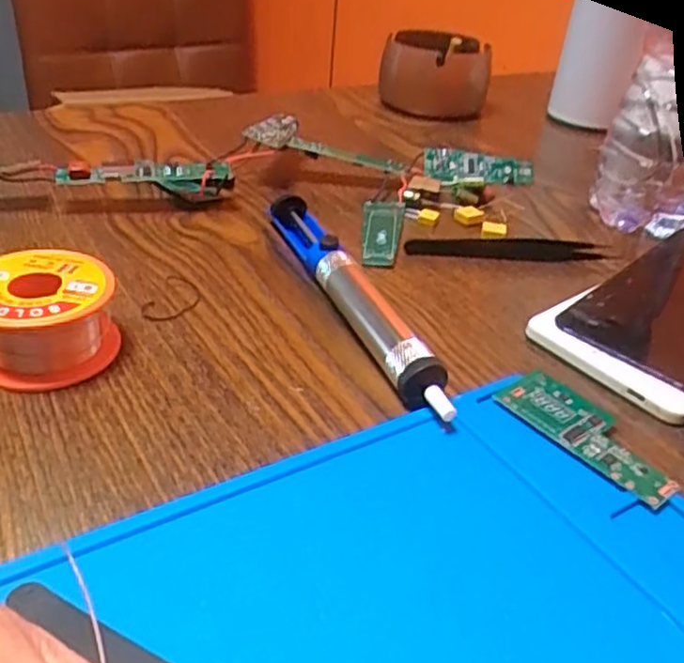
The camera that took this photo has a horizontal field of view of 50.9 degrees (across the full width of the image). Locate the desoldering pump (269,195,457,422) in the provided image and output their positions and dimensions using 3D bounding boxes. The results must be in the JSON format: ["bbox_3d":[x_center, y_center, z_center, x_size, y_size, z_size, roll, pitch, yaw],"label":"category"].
[{"bbox_3d":[0.007,-0.019,0.318,0.025,0.021,0.174,-10,37,-22],"label":"desoldering pump"}]

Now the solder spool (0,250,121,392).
[{"bbox_3d":[-0.112,-0.005,0.269,0.052,0.032,0.046,-11,38,-24],"label":"solder spool"}]

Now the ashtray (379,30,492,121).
[{"bbox_3d":[0.073,-0.205,0.570,0.085,0.055,0.077,9,34,5],"label":"ashtray"}]

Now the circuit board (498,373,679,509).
[{"bbox_3d":[0.090,0.037,0.259,0.028,0.004,0.067,-21,42,-34],"label":"circuit board"}]

